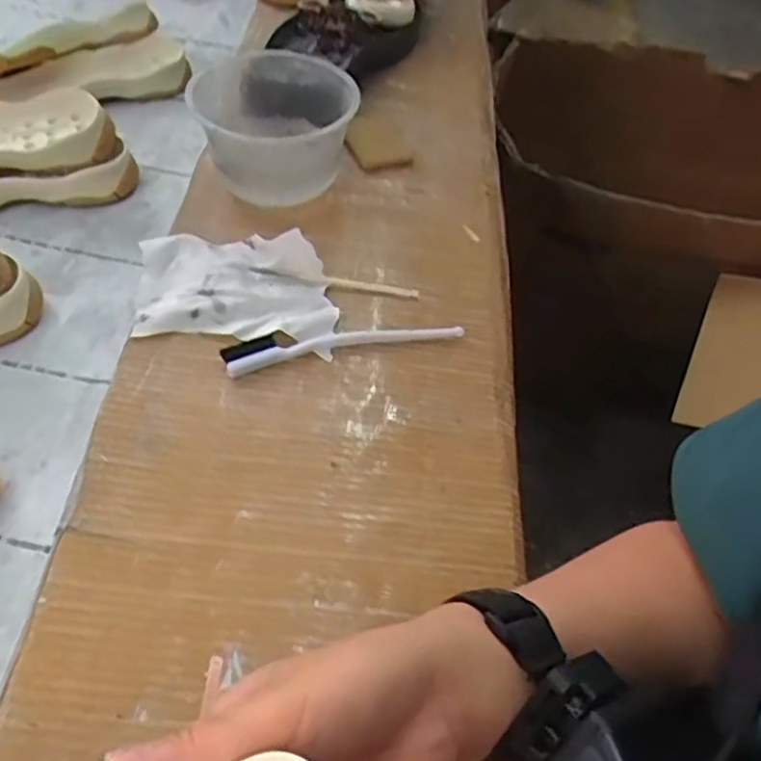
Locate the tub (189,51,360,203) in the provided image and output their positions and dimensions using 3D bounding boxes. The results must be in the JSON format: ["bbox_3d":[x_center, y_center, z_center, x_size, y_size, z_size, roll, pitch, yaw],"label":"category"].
[{"bbox_3d":[-0.091,-0.214,0.607,0.118,0.088,0.127,4,51,-5],"label":"tub"}]

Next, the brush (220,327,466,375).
[{"bbox_3d":[-0.024,-0.029,0.493,0.170,0.012,0.025,-10,50,-15],"label":"brush"}]

